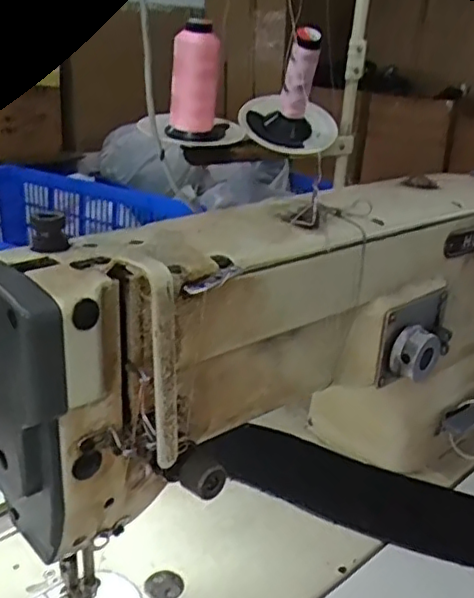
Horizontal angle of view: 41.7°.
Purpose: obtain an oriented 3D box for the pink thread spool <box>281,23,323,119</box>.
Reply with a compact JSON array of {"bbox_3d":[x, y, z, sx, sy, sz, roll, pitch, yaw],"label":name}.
[{"bbox_3d":[0.075,-0.263,0.725,0.031,0.100,0.030,6,41,-6],"label":"pink thread spool"}]

